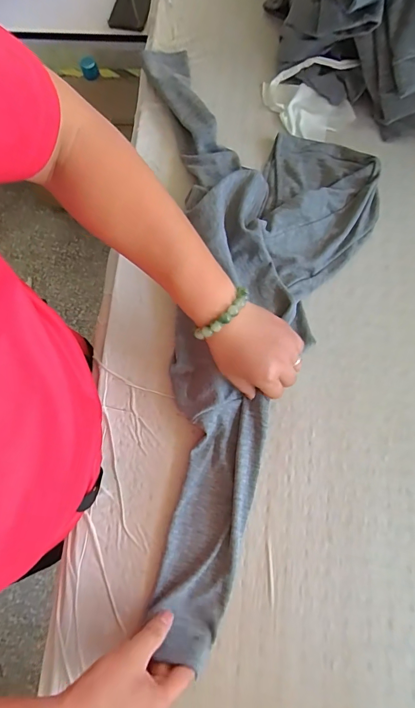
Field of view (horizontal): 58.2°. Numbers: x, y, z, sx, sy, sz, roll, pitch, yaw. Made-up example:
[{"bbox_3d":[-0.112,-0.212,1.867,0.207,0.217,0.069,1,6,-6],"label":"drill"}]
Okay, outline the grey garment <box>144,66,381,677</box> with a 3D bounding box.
[{"bbox_3d":[0.029,-0.057,0.495,0.335,0.061,0.782,10,78,3],"label":"grey garment"}]

